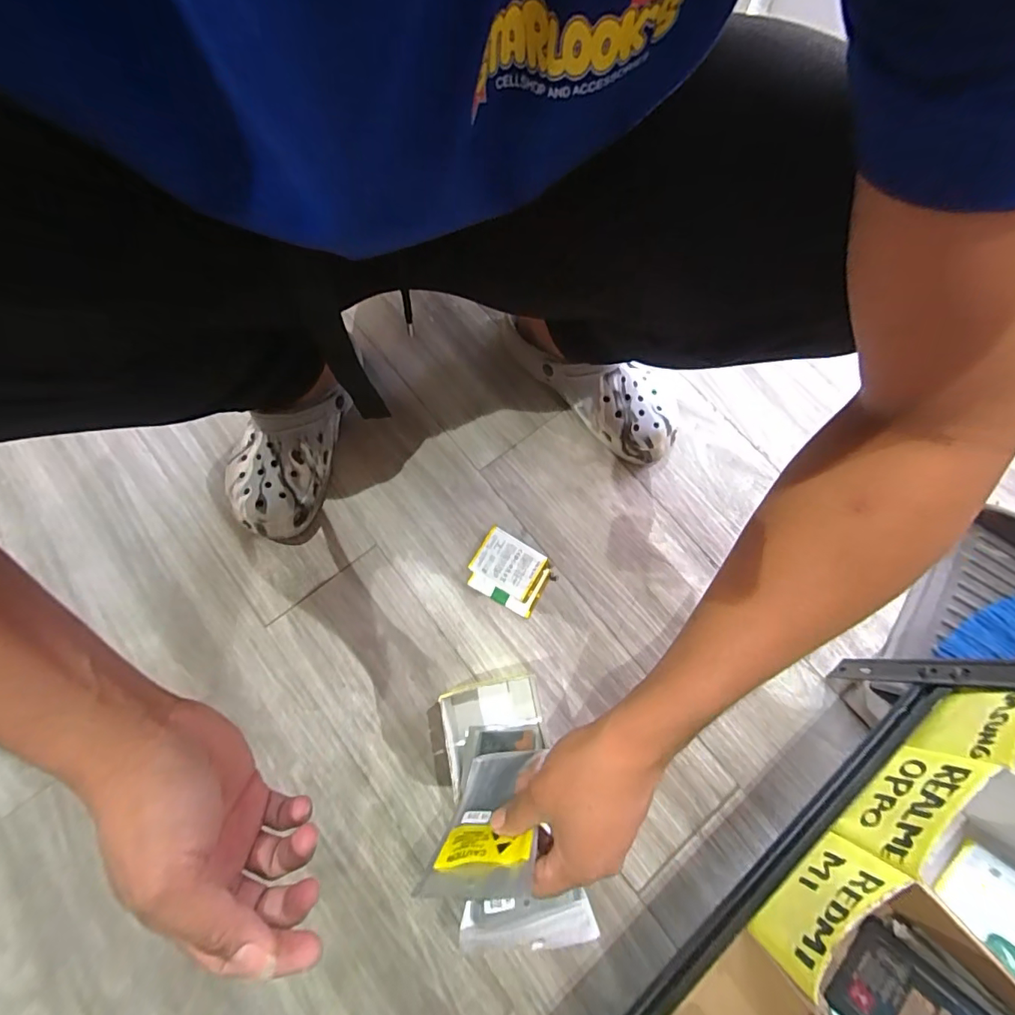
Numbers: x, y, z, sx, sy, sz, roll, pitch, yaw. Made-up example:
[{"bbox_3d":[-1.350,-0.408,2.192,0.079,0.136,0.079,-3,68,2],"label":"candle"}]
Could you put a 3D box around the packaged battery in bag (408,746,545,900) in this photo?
[{"bbox_3d":[-0.013,0.242,0.379,0.086,0.132,0.011,-20,99,16],"label":"packaged battery in bag"}]

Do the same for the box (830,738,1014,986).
[{"bbox_3d":[0.334,0.262,0.323,0.090,0.080,0.162,-40,77,-11],"label":"box"}]

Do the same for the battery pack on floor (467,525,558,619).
[{"bbox_3d":[0.002,0.077,0.578,0.092,0.014,0.077,30,76,8],"label":"battery pack on floor"}]

